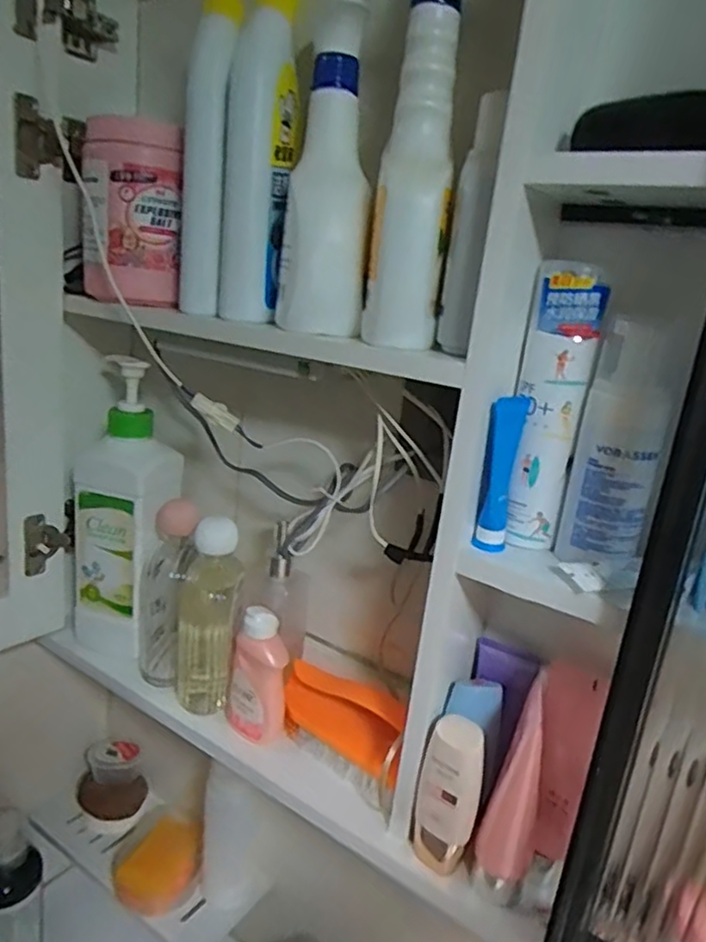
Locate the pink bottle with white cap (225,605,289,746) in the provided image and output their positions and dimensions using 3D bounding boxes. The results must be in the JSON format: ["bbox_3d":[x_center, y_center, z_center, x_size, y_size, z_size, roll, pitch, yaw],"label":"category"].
[{"bbox_3d":[-0.081,0.168,0.552,0.044,0.106,0.051,2,17,-16],"label":"pink bottle with white cap"}]

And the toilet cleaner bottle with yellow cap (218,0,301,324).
[{"bbox_3d":[-0.068,-0.240,0.495,0.049,0.238,0.067,5,16,-7],"label":"toilet cleaner bottle with yellow cap"}]

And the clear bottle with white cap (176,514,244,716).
[{"bbox_3d":[-0.126,0.127,0.581,0.047,0.168,0.045,5,16,-4],"label":"clear bottle with white cap"}]

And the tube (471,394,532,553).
[{"bbox_3d":[0.092,0.002,0.409,0.016,0.097,0.024,17,19,32],"label":"tube"}]

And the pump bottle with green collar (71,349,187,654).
[{"bbox_3d":[-0.217,0.038,0.631,0.080,0.266,0.071,13,17,20],"label":"pump bottle with green collar"}]

